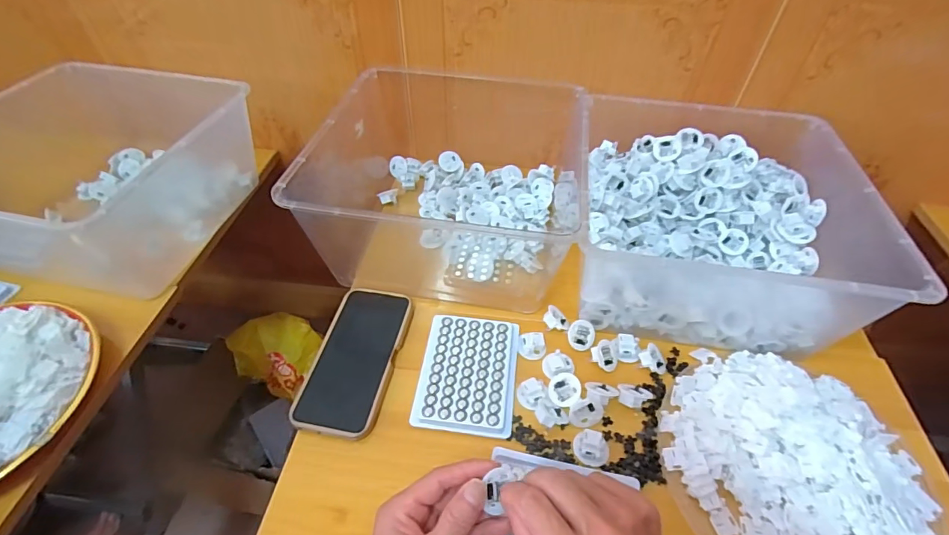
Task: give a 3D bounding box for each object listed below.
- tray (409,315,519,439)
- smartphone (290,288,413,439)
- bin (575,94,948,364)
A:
[{"bbox_3d":[-0.006,0.109,0.464,0.098,0.012,0.126,6,48,4],"label":"tray"},{"bbox_3d":[-0.125,0.094,0.474,0.082,0.014,0.166,9,49,7],"label":"smartphone"},{"bbox_3d":[0.268,-0.061,0.533,0.298,0.137,0.308,5,48,3],"label":"bin"}]

